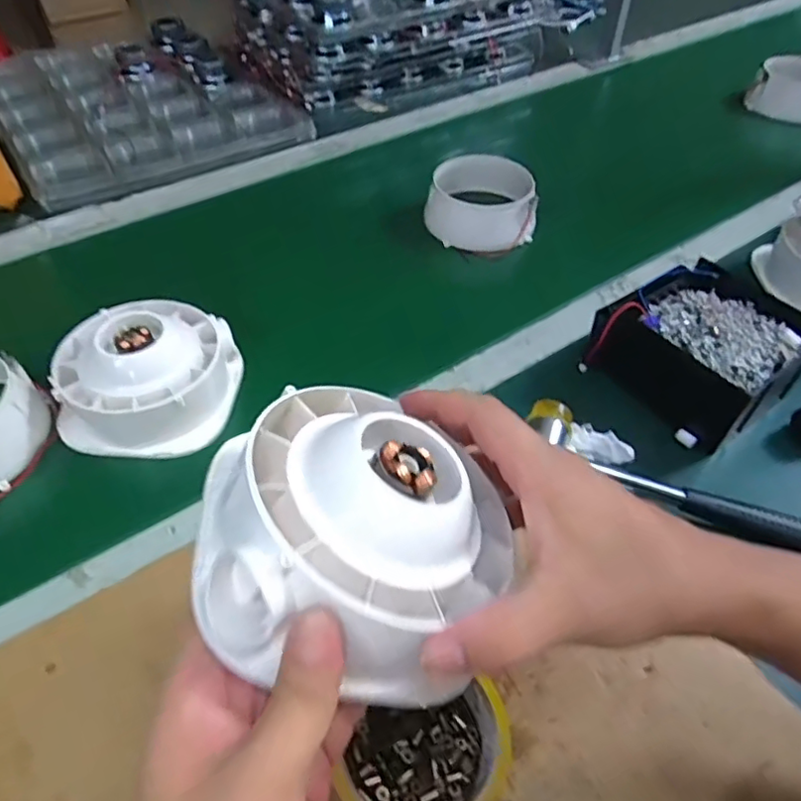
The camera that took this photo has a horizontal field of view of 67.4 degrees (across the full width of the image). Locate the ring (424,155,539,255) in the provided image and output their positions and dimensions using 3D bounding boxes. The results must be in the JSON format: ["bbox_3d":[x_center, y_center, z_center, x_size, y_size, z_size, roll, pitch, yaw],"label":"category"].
[{"bbox_3d":[0.092,-0.224,0.680,0.119,0.067,0.119,1,49,-1],"label":"ring"}]

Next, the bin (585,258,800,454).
[{"bbox_3d":[0.252,-0.045,0.508,0.143,0.067,0.139,-32,57,-26],"label":"bin"}]

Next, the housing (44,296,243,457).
[{"bbox_3d":[-0.213,-0.027,0.499,0.127,0.074,0.128,1,49,-1],"label":"housing"}]

